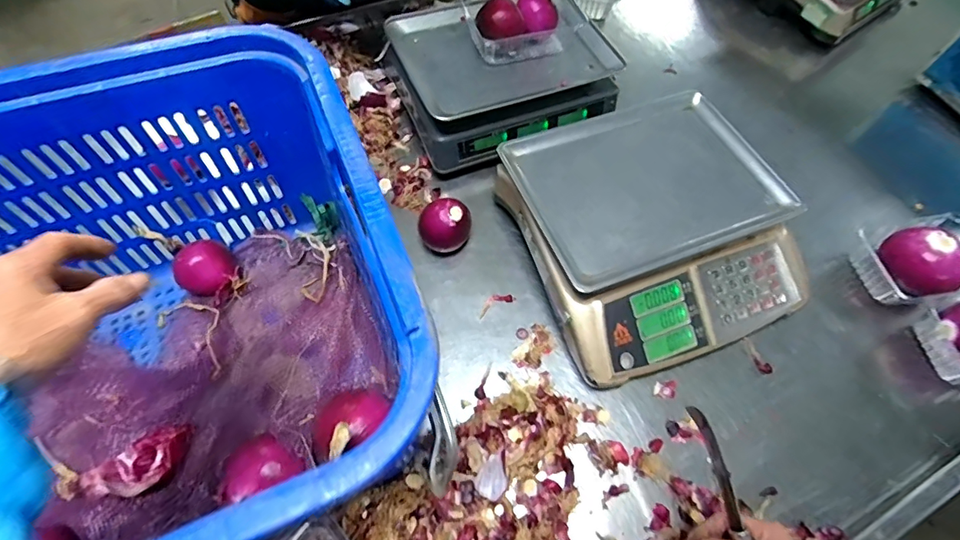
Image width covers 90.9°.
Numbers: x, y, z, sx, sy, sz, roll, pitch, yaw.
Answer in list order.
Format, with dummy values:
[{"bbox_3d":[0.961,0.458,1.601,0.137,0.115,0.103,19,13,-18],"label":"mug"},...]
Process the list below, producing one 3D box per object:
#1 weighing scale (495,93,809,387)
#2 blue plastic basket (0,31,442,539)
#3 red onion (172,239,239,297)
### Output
[{"bbox_3d":[0.237,-0.064,0.648,0.349,0.097,0.348,-19,64,-13],"label":"weighing scale"},{"bbox_3d":[-0.368,0.086,0.436,0.600,0.295,0.442,-20,64,-13],"label":"blue plastic basket"},{"bbox_3d":[-0.348,0.003,0.610,0.069,0.061,0.070,1,61,-2],"label":"red onion"}]

